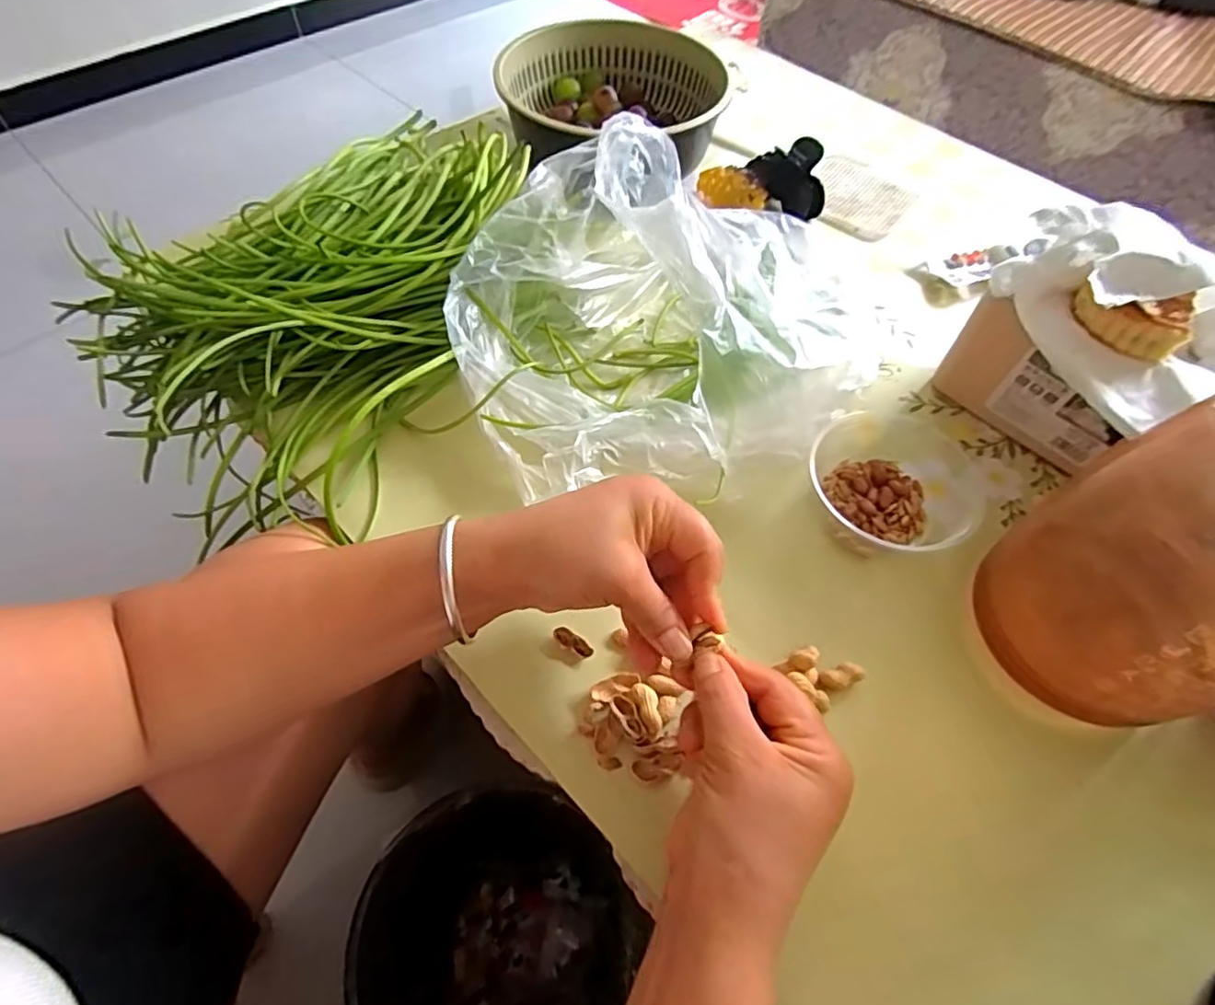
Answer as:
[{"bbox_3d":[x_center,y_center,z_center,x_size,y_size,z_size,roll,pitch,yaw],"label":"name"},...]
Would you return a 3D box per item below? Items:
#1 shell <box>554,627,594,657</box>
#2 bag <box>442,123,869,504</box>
[{"bbox_3d":[-0.020,0.084,0.376,0.026,0.005,0.009,31,61,16],"label":"shell"},{"bbox_3d":[0.050,-0.150,0.466,0.323,0.105,0.281,-3,58,-4],"label":"bag"}]

